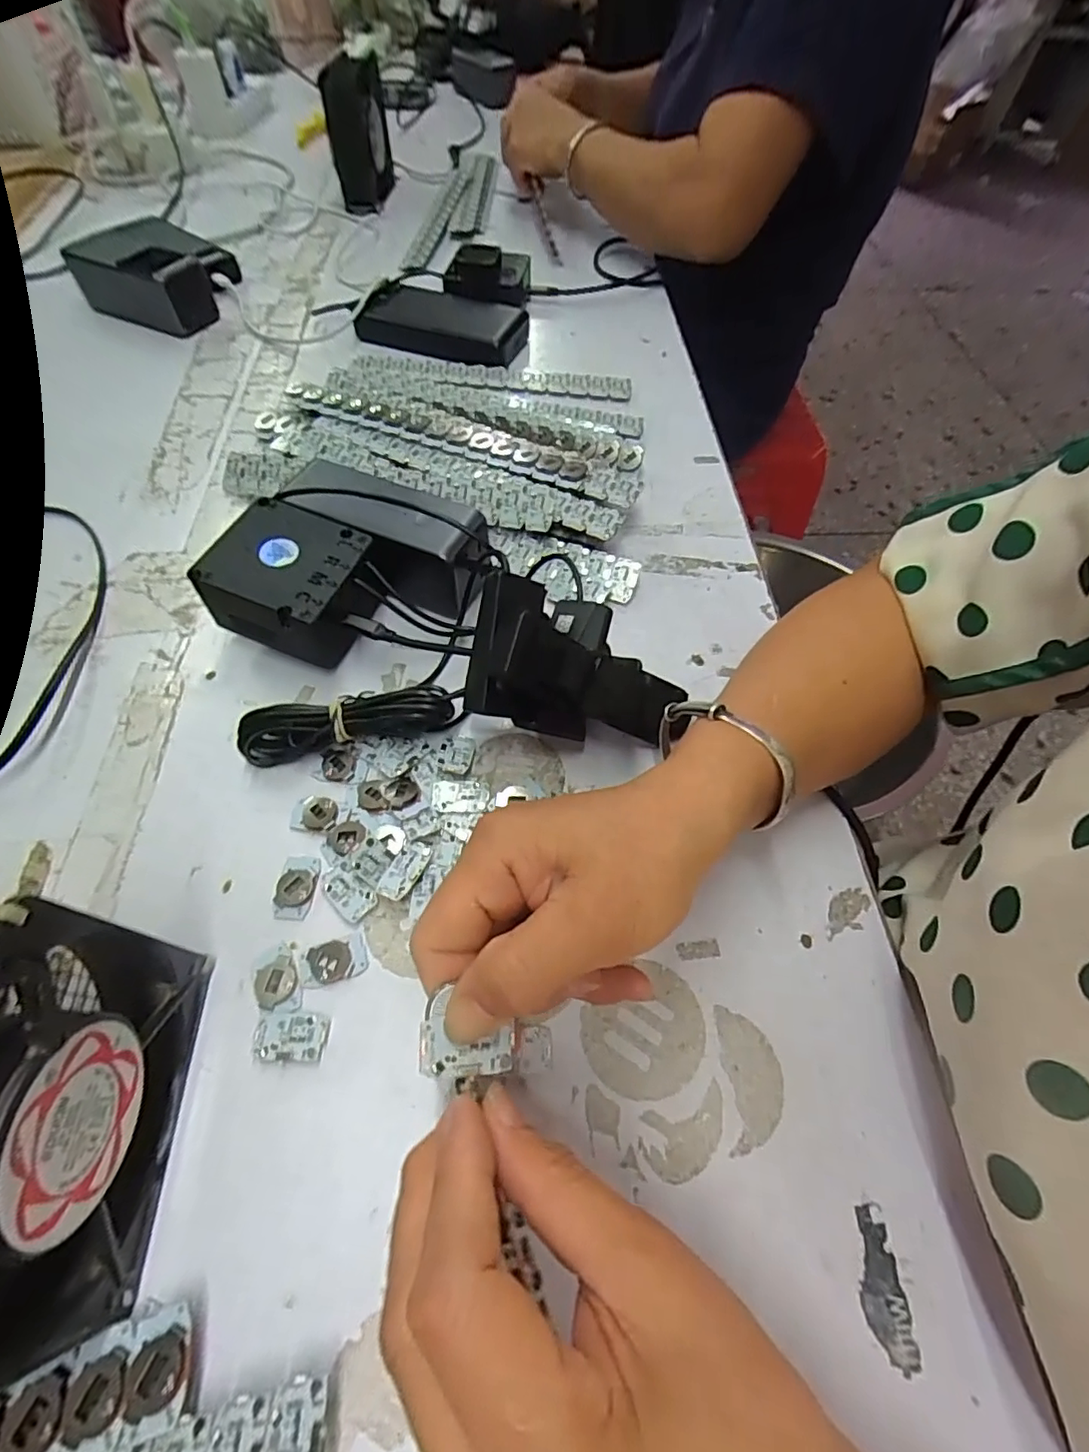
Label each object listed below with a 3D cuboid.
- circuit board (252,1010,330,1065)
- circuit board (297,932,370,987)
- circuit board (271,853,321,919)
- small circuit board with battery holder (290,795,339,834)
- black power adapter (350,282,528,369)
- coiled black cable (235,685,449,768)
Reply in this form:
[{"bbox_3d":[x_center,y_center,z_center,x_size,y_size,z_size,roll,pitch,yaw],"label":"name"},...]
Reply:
[{"bbox_3d":[-0.110,0.134,0.247,0.029,0.004,0.019,5,59,2],"label":"circuit board"},{"bbox_3d":[-0.098,0.108,0.264,0.029,0.004,0.018,-13,60,-9],"label":"circuit board"},{"bbox_3d":[-0.121,0.078,0.282,0.018,0.006,0.031,2,59,0],"label":"circuit board"},{"bbox_3d":[-0.121,0.046,0.300,0.025,0.006,0.018,9,59,4],"label":"small circuit board with battery holder"},{"bbox_3d":[-0.095,-0.387,0.550,0.159,0.024,0.081,18,60,10],"label":"black power adapter"},{"bbox_3d":[-0.107,-0.001,0.312,0.111,0.034,0.025,-7,59,-6],"label":"coiled black cable"}]

